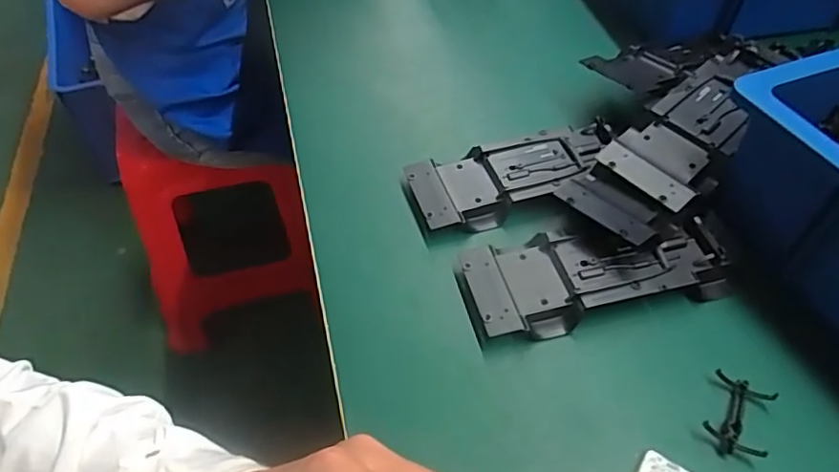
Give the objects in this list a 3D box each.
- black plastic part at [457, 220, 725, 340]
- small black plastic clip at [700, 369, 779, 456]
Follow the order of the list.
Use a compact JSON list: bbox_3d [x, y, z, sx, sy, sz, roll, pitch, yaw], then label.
[{"bbox_3d":[0.123,0.026,0.403,0.176,0.022,0.070,-8,51,-8],"label":"black plastic part"},{"bbox_3d":[0.190,0.107,0.342,0.034,0.008,0.048,24,54,17],"label":"small black plastic clip"}]

